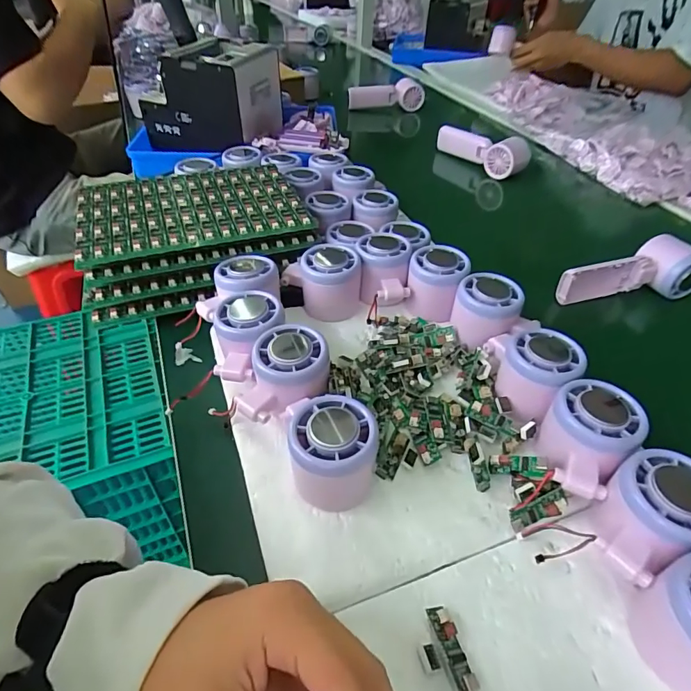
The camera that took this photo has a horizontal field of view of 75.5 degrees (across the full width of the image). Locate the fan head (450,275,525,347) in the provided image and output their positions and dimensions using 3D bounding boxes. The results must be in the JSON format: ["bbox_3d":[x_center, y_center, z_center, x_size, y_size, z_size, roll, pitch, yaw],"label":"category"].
[{"bbox_3d":[0.124,-0.032,0.398,0.056,0.044,0.057,17,45,14],"label":"fan head"}]

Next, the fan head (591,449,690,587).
[{"bbox_3d":[0.176,0.103,0.264,0.068,0.061,0.055,-13,46,-18],"label":"fan head"}]

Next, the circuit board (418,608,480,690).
[{"bbox_3d":[0.051,0.161,0.233,0.023,0.009,0.038,-13,46,-18],"label":"circuit board"}]

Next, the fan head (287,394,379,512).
[{"bbox_3d":[-0.009,0.072,0.289,0.055,0.056,0.061,2,43,-3],"label":"fan head"}]

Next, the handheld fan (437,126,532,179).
[{"bbox_3d":[0.225,-0.335,0.752,0.039,0.050,0.167,-31,52,-30],"label":"handheld fan"}]

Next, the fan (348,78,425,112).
[{"bbox_3d":[0.089,-0.547,0.975,0.172,0.051,0.056,-5,44,-7],"label":"fan"}]

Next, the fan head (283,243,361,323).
[{"bbox_3d":[-0.023,-0.059,0.433,0.073,0.069,0.048,9,43,5],"label":"fan head"}]

